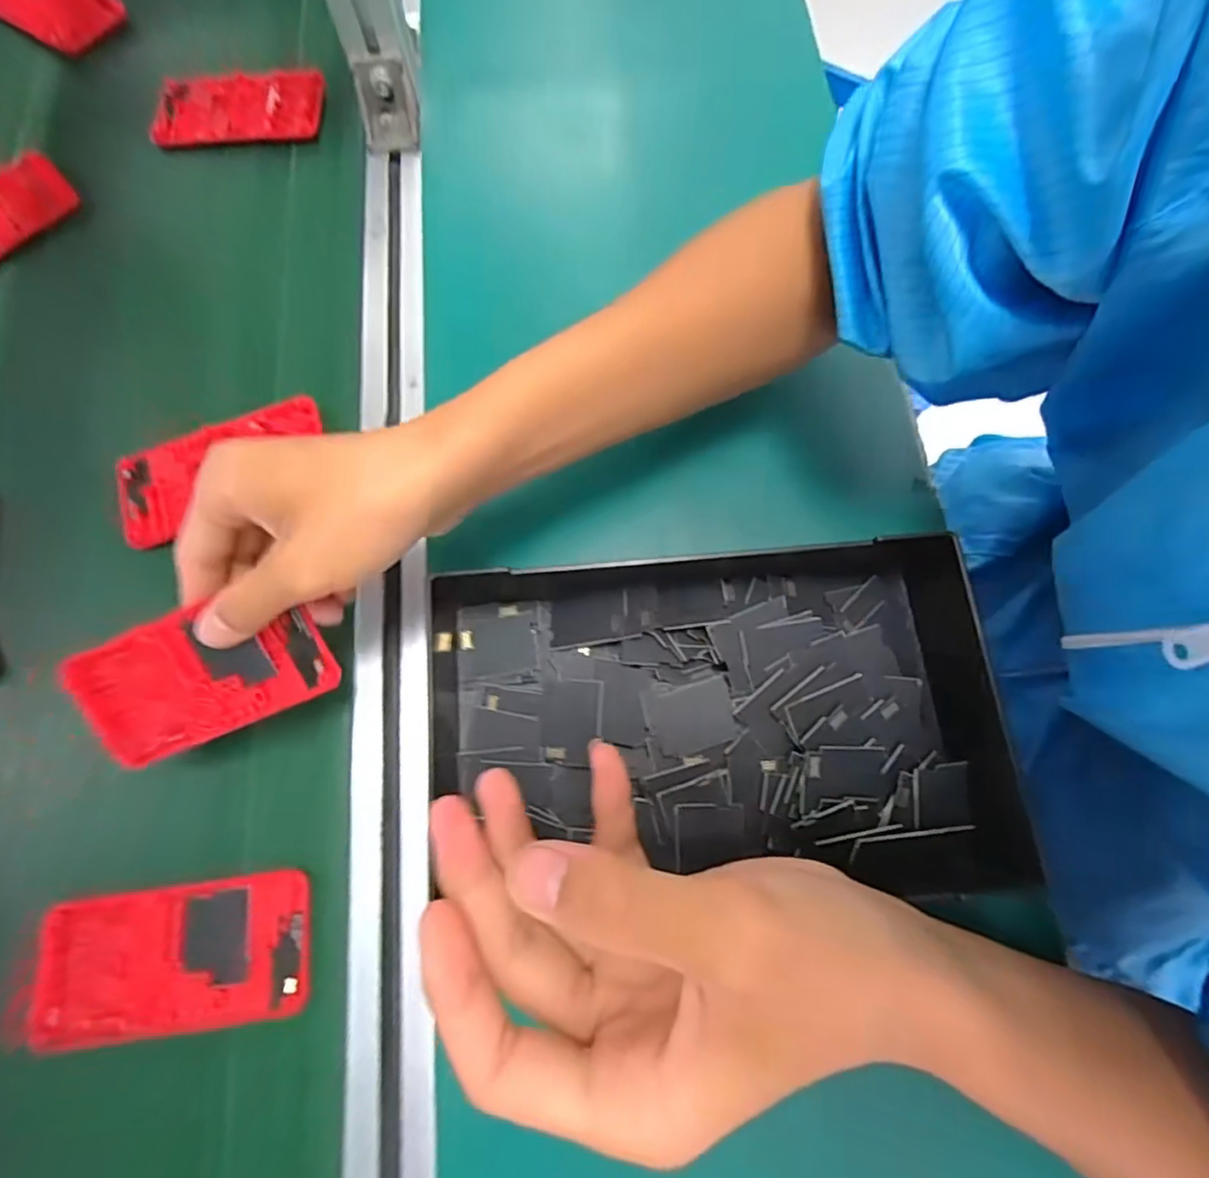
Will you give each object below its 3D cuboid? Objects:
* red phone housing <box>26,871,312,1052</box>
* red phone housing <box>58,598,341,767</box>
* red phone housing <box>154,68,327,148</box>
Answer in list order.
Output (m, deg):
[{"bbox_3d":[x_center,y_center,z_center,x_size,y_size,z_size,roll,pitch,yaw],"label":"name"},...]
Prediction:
[{"bbox_3d":[-0.203,0.174,0.295,0.124,0.010,0.061,-7,72,-1],"label":"red phone housing"},{"bbox_3d":[-0.194,0.041,0.298,0.123,0.007,0.062,-22,105,7],"label":"red phone housing"},{"bbox_3d":[-0.267,-0.351,0.455,0.122,0.009,0.065,-2,74,4],"label":"red phone housing"}]

